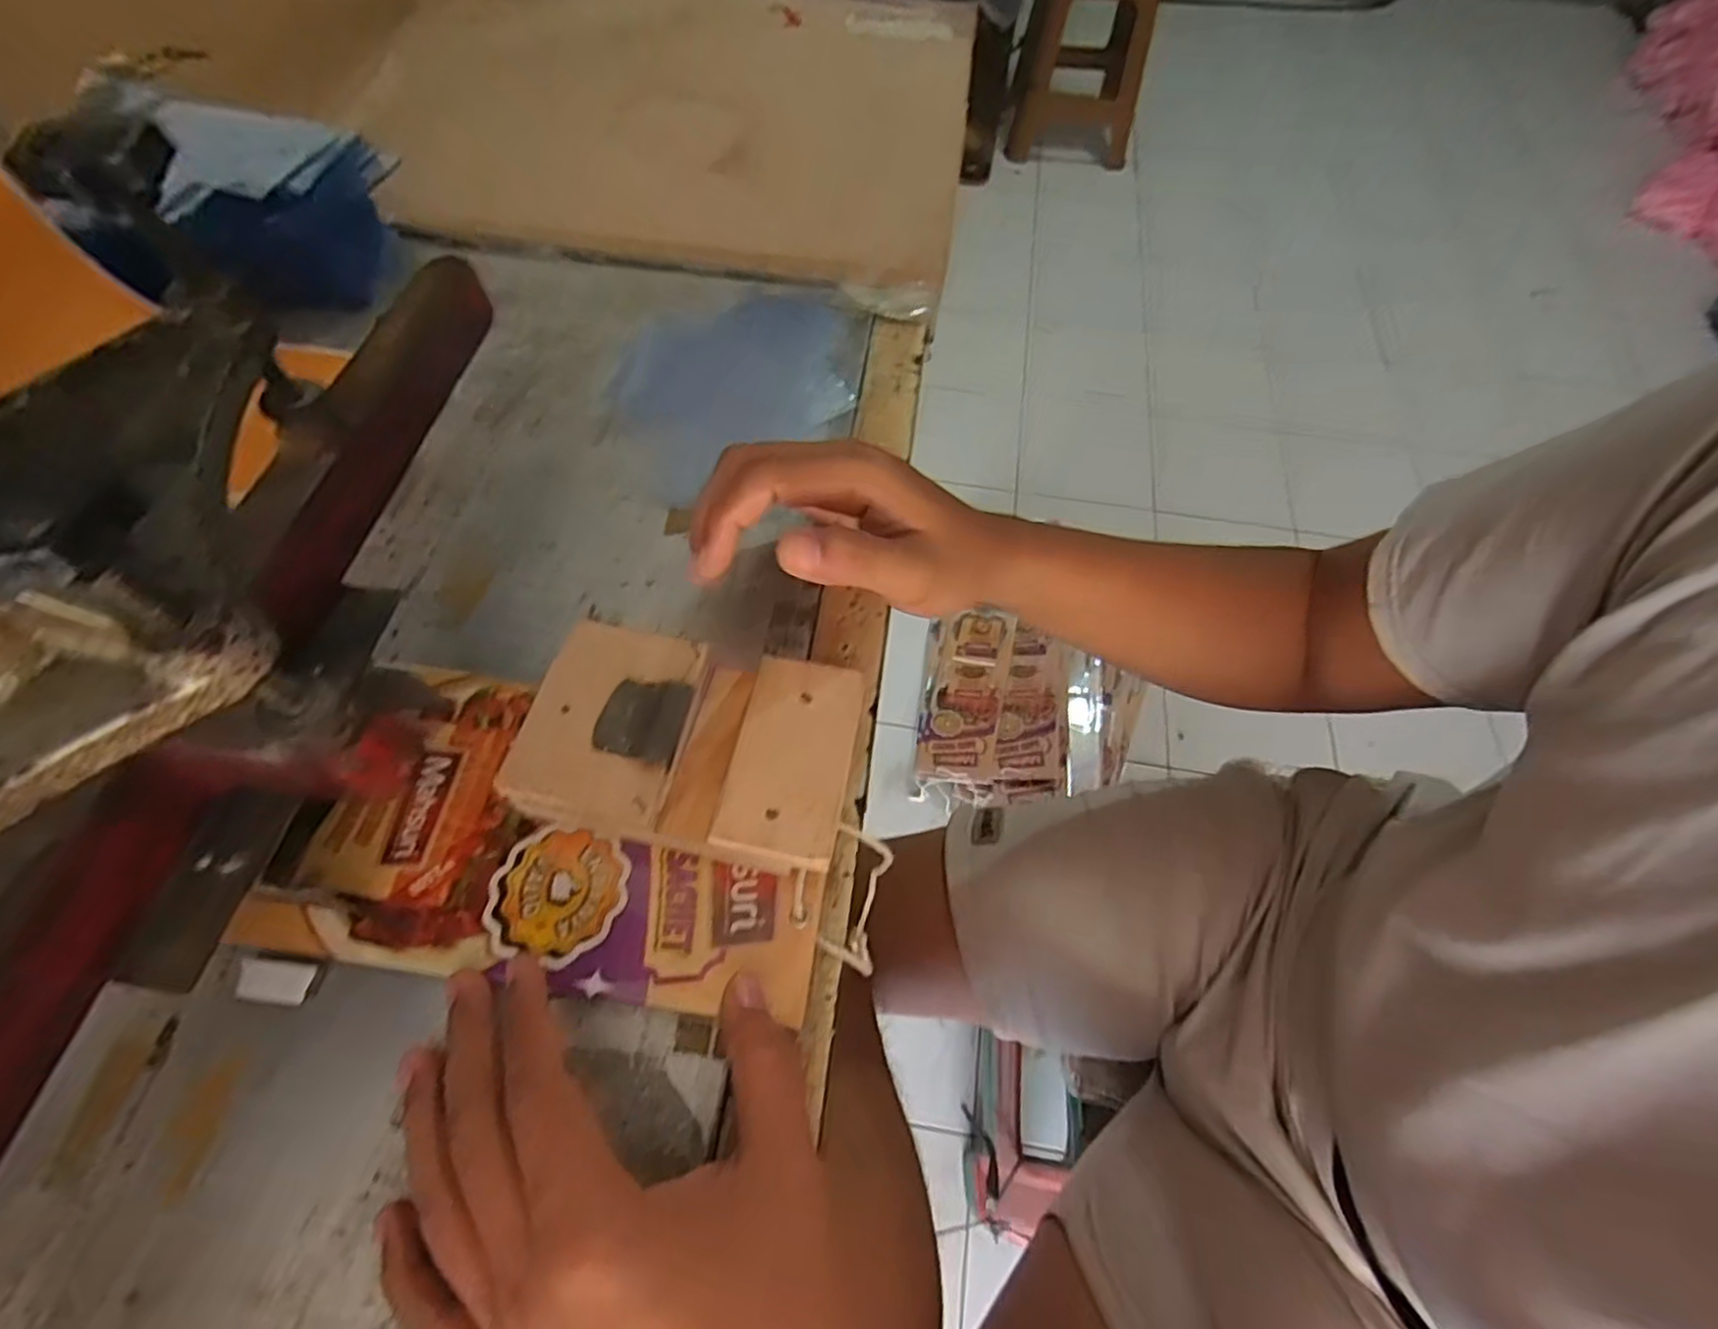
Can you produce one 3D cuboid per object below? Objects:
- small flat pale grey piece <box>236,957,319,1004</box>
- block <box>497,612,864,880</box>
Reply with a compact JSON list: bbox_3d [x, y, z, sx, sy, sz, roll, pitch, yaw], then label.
[{"bbox_3d":[-0.214,0.116,0.266,0.027,0.008,0.013,6,61,2],"label":"small flat pale grey piece"},{"bbox_3d":[-0.065,0.035,0.296,0.131,0.039,0.082,12,62,5],"label":"block"}]

